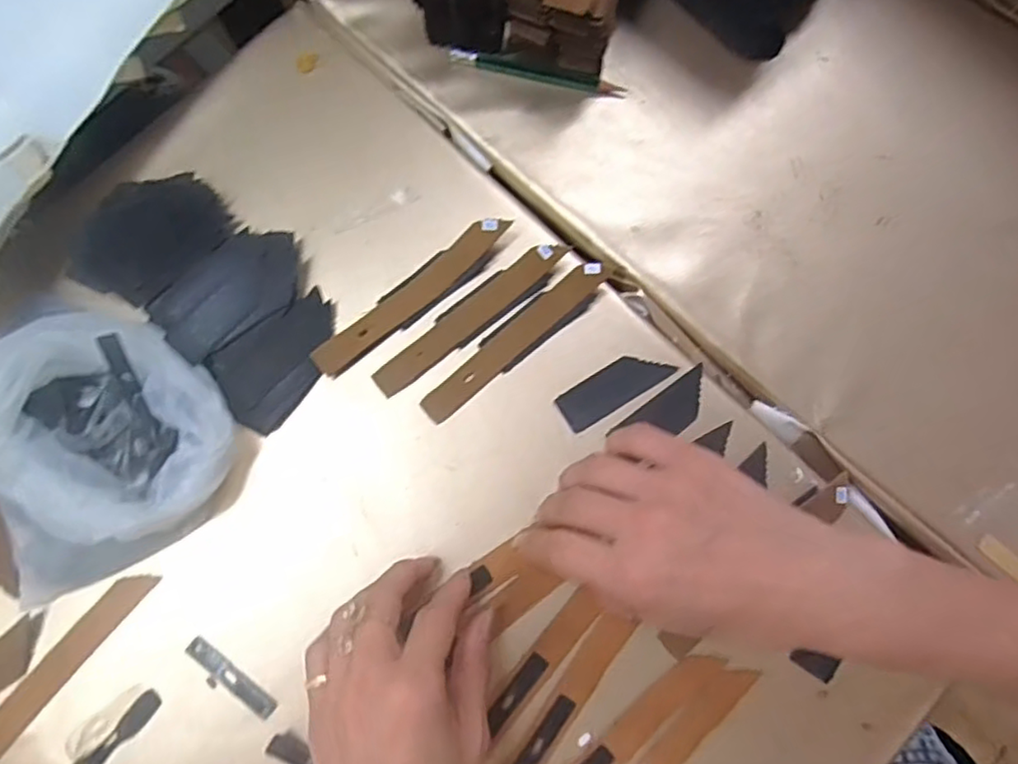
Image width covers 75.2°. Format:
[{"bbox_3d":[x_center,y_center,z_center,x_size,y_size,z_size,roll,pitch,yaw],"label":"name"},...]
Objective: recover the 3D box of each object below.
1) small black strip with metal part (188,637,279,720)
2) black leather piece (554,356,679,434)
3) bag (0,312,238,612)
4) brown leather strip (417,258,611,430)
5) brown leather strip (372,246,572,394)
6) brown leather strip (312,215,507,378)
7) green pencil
[{"bbox_3d":[-0.140,0.149,0.329,0.053,0.004,0.014,39,81,6],"label":"small black strip with metal part"},{"bbox_3d":[0.058,0.003,0.363,0.063,0.005,0.023,-32,81,-7],"label":"black leather piece"},{"bbox_3d":[-0.209,0.031,0.325,0.129,0.054,0.116,-33,81,-7],"label":"bag"},{"bbox_3d":[0.004,-0.024,0.363,0.124,0.012,0.017,-41,82,-8],"label":"brown leather strip"},{"bbox_3d":[-0.022,-0.037,0.365,0.124,0.012,0.017,-38,82,-8],"label":"brown leather strip"},{"bbox_3d":[-0.053,-0.049,0.365,0.126,0.015,0.018,-39,82,-8],"label":"brown leather strip"},{"bbox_3d":[0.017,-0.182,0.391,0.105,0.007,0.011,10,79,1],"label":"green pencil"}]

